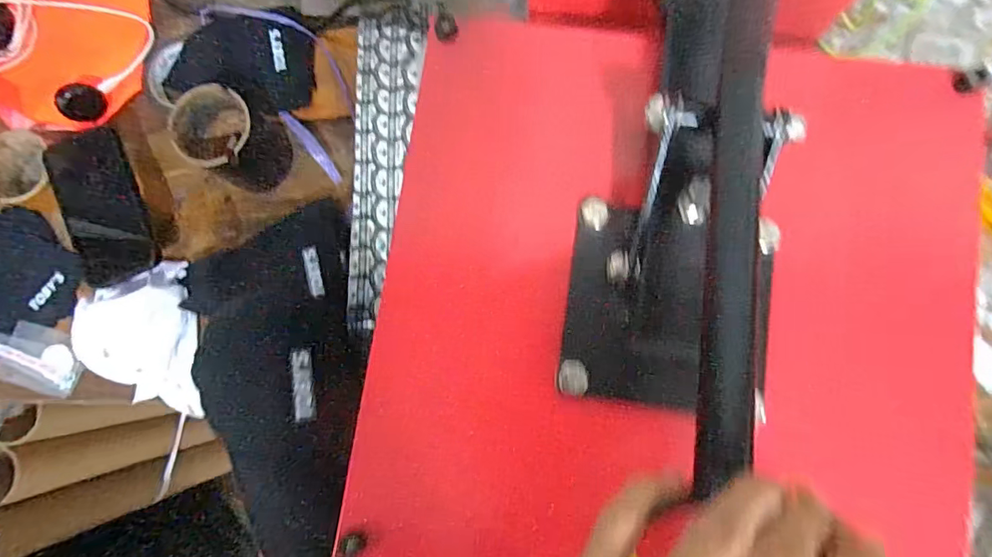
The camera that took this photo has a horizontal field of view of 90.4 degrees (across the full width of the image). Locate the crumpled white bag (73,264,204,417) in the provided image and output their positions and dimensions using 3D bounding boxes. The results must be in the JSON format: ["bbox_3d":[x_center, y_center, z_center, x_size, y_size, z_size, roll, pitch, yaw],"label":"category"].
[{"bbox_3d":[-0.378,0.068,0.521,0.110,0.023,0.158,-1,98,-10],"label":"crumpled white bag"}]

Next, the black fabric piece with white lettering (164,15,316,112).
[{"bbox_3d":[-0.305,-0.254,0.579,0.188,0.021,0.105,11,84,4],"label":"black fabric piece with white lettering"}]

